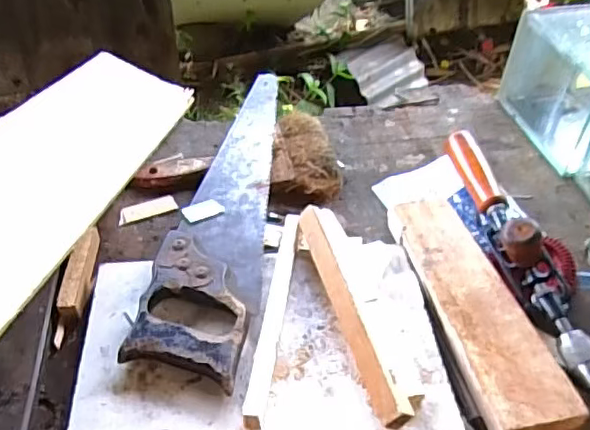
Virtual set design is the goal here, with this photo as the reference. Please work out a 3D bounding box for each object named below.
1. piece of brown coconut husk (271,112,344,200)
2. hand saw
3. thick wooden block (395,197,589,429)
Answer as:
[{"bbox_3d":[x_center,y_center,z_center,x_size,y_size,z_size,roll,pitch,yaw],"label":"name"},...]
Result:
[{"bbox_3d":[0.014,-0.066,0.651,0.074,0.028,0.122,3,44,1],"label":"piece of brown coconut husk"},{"bbox_3d":[-0.062,-0.031,0.581,0.090,0.025,0.434,5,44,3],"label":"hand saw"},{"bbox_3d":[0.151,0.078,0.497,0.070,0.038,0.235,-7,45,-9],"label":"thick wooden block"}]

